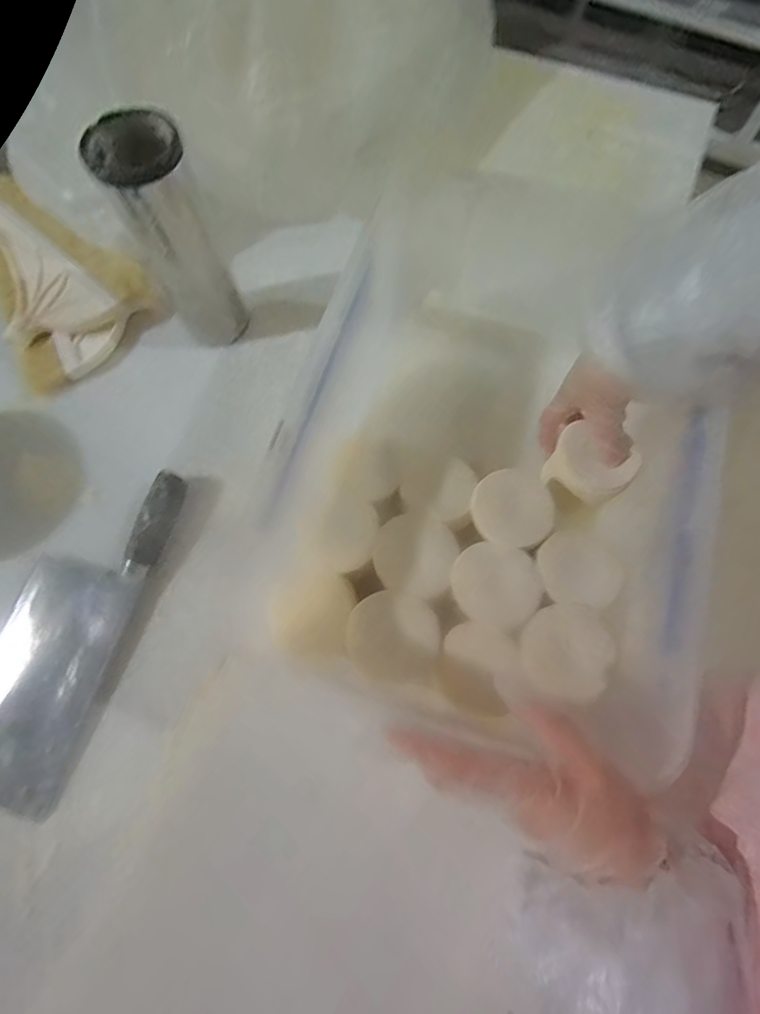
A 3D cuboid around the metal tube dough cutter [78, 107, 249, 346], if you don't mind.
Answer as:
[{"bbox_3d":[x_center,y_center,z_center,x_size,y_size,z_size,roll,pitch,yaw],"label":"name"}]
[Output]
[{"bbox_3d":[-0.192,-0.248,0.446,0.068,0.190,0.068,-37,75,-12],"label":"metal tube dough cutter"}]

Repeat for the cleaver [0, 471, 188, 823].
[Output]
[{"bbox_3d":[-0.285,0.101,0.419,0.119,0.033,0.297,17,72,6],"label":"cleaver"}]

